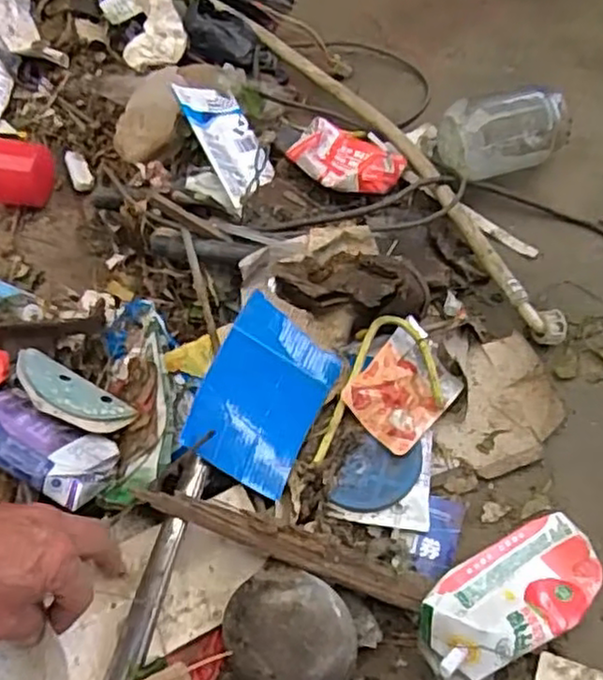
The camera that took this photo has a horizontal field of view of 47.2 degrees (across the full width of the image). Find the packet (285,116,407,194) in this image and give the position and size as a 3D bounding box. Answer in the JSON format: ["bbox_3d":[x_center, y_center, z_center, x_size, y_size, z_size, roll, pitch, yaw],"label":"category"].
[{"bbox_3d":[0.045,-0.184,0.691,0.106,0.045,0.089,25,63,15],"label":"packet"}]

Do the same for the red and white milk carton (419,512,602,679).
[{"bbox_3d":[0.141,0.175,0.469,0.147,0.046,0.069,-19,59,-30],"label":"red and white milk carton"}]

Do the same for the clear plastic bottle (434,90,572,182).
[{"bbox_3d":[0.206,-0.204,0.708,0.125,0.068,0.069,-7,59,-3],"label":"clear plastic bottle"}]

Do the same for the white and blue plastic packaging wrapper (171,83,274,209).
[{"bbox_3d":[-0.070,-0.191,0.679,0.074,0.012,0.138,-15,72,-46],"label":"white and blue plastic packaging wrapper"}]

